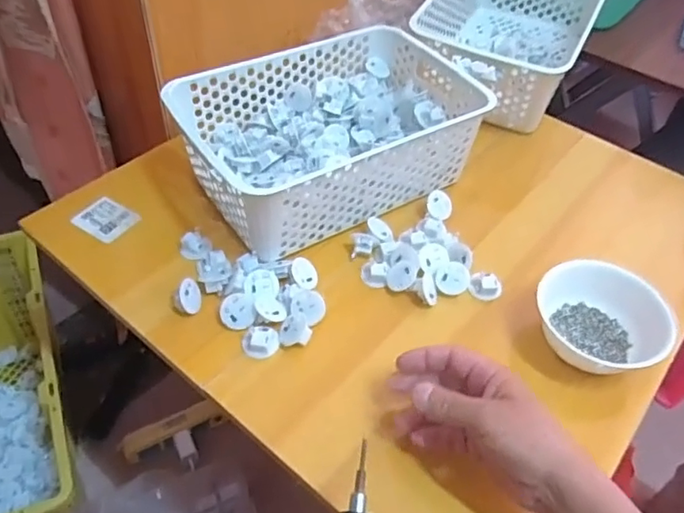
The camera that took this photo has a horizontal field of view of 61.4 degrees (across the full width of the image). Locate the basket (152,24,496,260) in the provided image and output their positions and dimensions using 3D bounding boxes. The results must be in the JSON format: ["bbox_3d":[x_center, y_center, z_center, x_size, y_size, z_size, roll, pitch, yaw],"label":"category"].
[{"bbox_3d":[-0.013,-0.137,0.645,0.305,0.102,0.204,-25,55,-25],"label":"basket"}]

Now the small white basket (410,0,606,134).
[{"bbox_3d":[0.233,-0.325,0.810,0.205,0.116,0.316,25,51,17],"label":"small white basket"}]

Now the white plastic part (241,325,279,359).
[{"bbox_3d":[-0.073,0.077,0.520,0.030,0.015,0.027,-30,57,-27],"label":"white plastic part"}]

